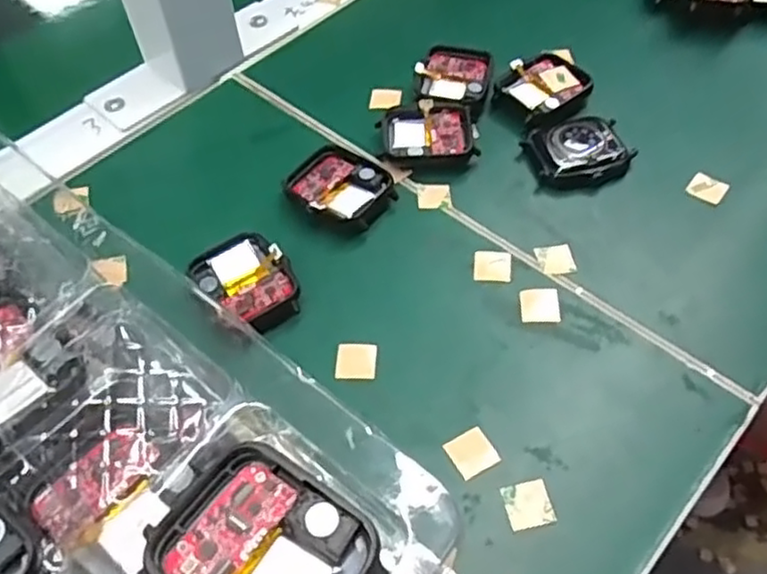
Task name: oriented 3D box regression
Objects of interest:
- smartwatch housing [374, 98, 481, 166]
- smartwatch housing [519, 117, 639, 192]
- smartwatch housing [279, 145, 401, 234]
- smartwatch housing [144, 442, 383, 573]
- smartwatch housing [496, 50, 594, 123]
[{"bbox_3d":[0.022,-0.075,0.343,0.044,0.010,0.035,-3,54,1],"label":"smartwatch housing"},{"bbox_3d":[0.093,-0.064,0.334,0.045,0.014,0.037,-17,55,-10],"label":"smartwatch housing"},{"bbox_3d":[-0.020,-0.044,0.323,0.040,0.012,0.045,-40,62,-23],"label":"smartwatch housing"},{"bbox_3d":[-0.026,0.057,0.152,0.044,0.006,0.037,31,61,22],"label":"smartwatch housing"},{"bbox_3d":[0.083,-0.103,0.359,0.042,0.008,0.039,-32,59,-19],"label":"smartwatch housing"}]

